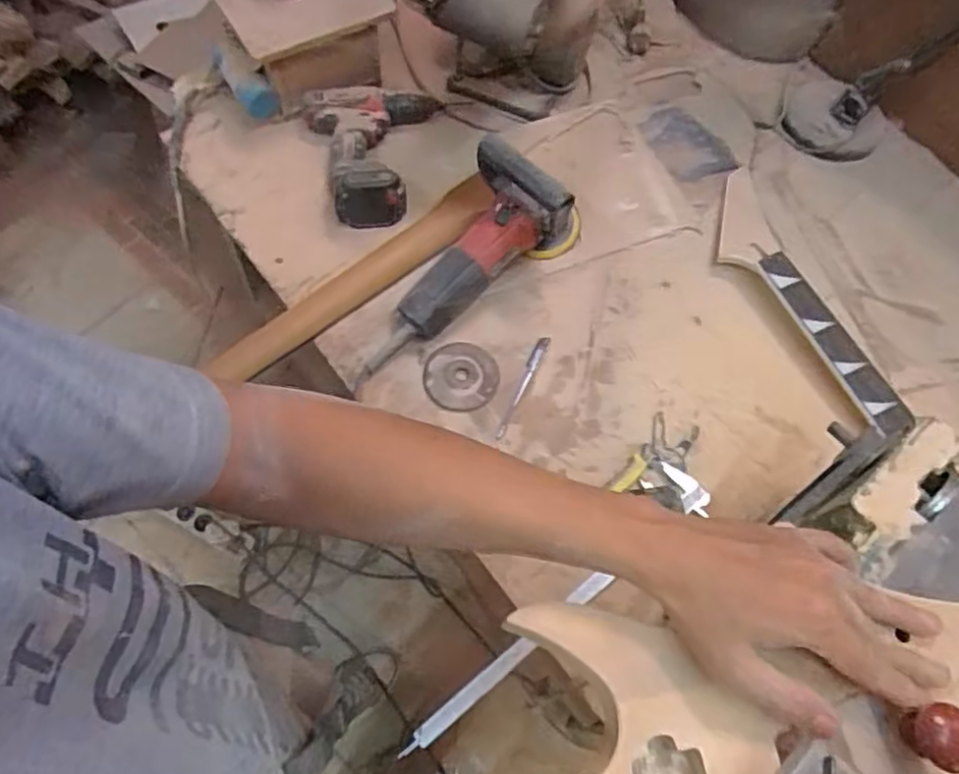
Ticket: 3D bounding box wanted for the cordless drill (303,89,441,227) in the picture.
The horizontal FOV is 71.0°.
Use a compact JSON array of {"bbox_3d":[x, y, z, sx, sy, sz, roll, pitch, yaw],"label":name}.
[{"bbox_3d":[-0.135,-0.312,0.891,0.182,0.076,0.204,-7,66,-6],"label":"cordless drill"}]

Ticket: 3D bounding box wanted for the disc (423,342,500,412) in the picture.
[{"bbox_3d":[-0.022,-0.014,0.797,0.087,0.016,0.089,1,66,-2],"label":"disc"}]

